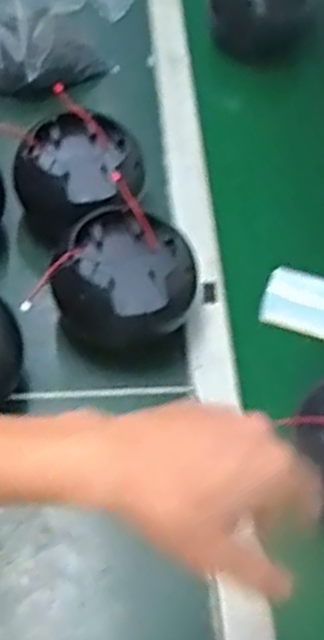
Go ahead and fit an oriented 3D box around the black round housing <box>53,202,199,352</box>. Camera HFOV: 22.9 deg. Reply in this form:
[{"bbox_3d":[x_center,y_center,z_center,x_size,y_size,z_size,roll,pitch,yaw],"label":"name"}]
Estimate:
[{"bbox_3d":[-0.035,-0.040,0.734,0.123,0.080,0.113,2,56,-3],"label":"black round housing"}]

